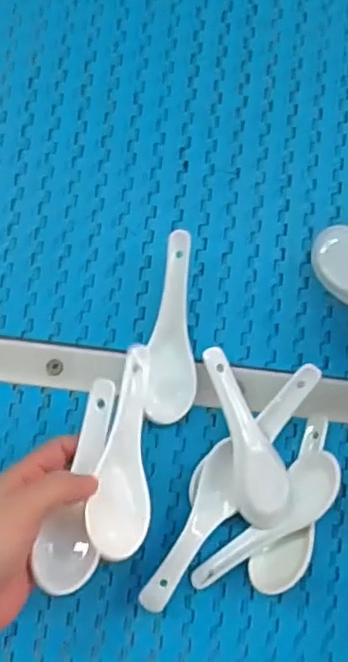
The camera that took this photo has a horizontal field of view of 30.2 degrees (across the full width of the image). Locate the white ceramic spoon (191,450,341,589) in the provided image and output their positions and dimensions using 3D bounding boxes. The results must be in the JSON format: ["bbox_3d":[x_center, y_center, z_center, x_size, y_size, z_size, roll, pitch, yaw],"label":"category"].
[{"bbox_3d":[0.063,0.131,0.437,0.125,0.026,0.032,-41,87,6],"label":"white ceramic spoon"}]

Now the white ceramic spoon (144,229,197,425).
[{"bbox_3d":[0.001,-0.001,0.445,0.033,0.035,0.126,4,83,-3],"label":"white ceramic spoon"}]

